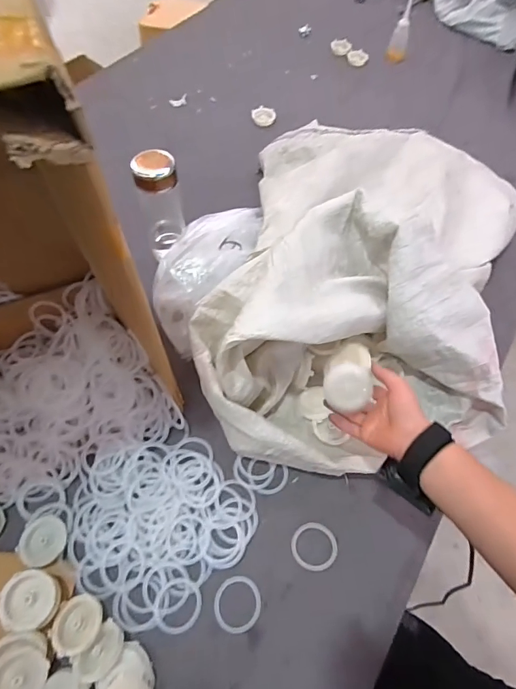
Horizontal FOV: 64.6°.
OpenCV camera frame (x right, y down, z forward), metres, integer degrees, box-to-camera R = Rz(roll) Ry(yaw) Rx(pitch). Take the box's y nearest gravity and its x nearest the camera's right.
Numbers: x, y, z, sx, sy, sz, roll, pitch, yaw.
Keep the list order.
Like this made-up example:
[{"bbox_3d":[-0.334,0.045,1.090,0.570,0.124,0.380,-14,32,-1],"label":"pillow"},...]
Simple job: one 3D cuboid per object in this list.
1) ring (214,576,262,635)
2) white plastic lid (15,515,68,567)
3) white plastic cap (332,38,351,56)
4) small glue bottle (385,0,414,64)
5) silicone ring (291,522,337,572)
[{"bbox_3d":[-0.024,0.319,0.501,0.056,0.005,0.060,1,60,-1],"label":"ring"},{"bbox_3d":[-0.272,0.248,0.517,0.055,0.013,0.057,1,60,-1],"label":"white plastic lid"},{"bbox_3d":[0.240,-0.858,1.179,0.057,0.024,0.047,10,60,4],"label":"white plastic cap"},{"bbox_3d":[0.406,-0.887,1.136,0.056,0.141,0.059,14,60,6],"label":"small glue bottle"},{"bbox_3d":[0.073,0.263,0.533,0.059,0.004,0.057,1,60,-1],"label":"silicone ring"}]

